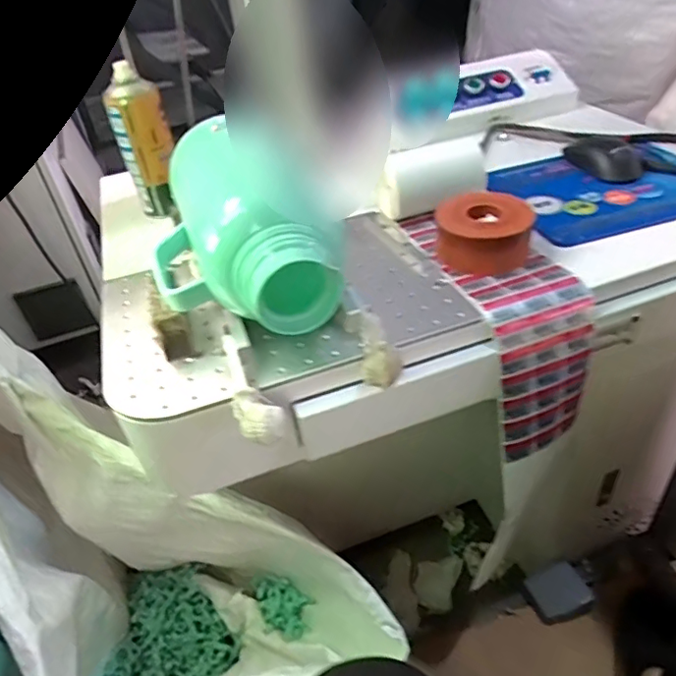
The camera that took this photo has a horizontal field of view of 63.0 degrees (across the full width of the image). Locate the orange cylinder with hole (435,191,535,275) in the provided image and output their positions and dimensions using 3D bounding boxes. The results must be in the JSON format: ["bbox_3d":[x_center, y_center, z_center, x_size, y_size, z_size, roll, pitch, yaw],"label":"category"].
[{"bbox_3d":[0.158,-0.118,0.597,0.099,0.052,0.089,2,41,12],"label":"orange cylinder with hole"}]

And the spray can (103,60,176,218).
[{"bbox_3d":[-0.251,-0.258,0.726,0.068,0.172,0.052,-19,41,-13],"label":"spray can"}]

